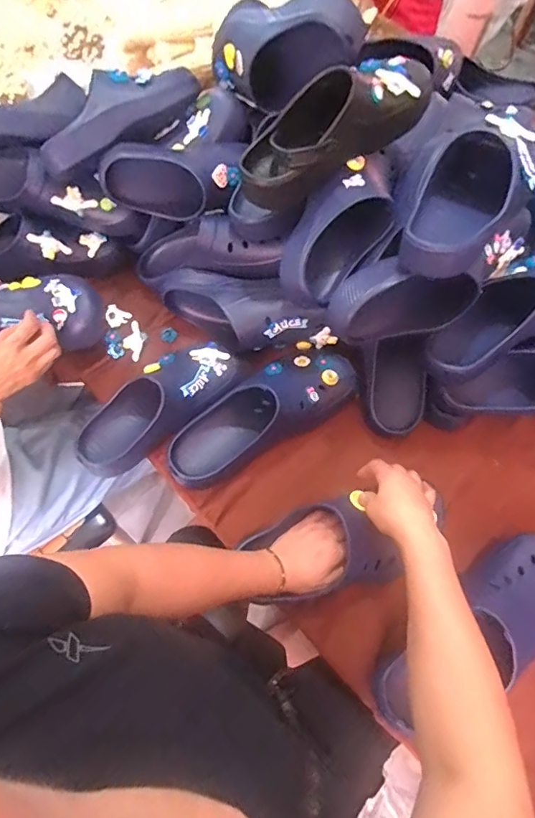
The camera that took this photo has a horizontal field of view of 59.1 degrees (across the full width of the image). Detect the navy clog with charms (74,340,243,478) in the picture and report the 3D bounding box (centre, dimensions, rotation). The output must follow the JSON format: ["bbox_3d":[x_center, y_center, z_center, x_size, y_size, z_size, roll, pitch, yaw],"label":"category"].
[{"bbox_3d":[-0.160,-0.013,0.681,0.260,0.086,0.099,-37,72,-18],"label":"navy clog with charms"}]

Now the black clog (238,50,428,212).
[{"bbox_3d":[0.081,-0.359,0.604,0.266,0.121,0.091,-33,71,-16],"label":"black clog"}]

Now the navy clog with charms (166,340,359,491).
[{"bbox_3d":[-0.009,0.004,0.685,0.299,0.109,0.113,-33,71,-17],"label":"navy clog with charms"}]

